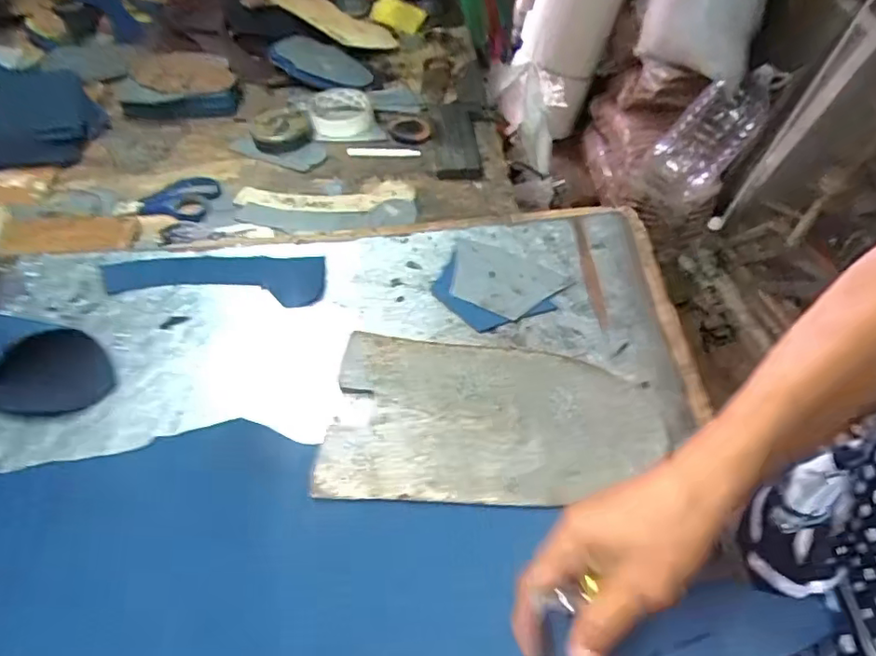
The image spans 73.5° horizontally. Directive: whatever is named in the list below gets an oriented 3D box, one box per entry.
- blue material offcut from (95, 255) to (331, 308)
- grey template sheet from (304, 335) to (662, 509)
[{"bbox_3d":[-0.223,-0.052,0.586,0.223,0.005,0.063,2,52,6],"label":"blue material offcut"},{"bbox_3d":[0.041,0.068,0.467,0.253,0.006,0.145,0,51,4],"label":"grey template sheet"}]

